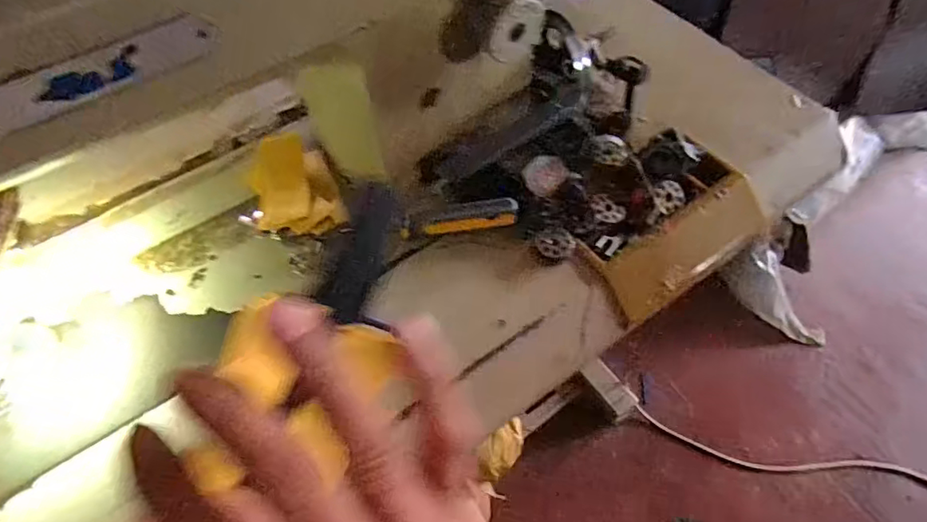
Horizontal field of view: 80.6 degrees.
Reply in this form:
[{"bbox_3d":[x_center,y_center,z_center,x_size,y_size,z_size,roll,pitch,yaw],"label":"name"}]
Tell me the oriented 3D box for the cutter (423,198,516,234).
[{"bbox_3d":[0.006,-0.032,0.391,0.065,0.012,0.017,-7,59,0],"label":"cutter"}]

